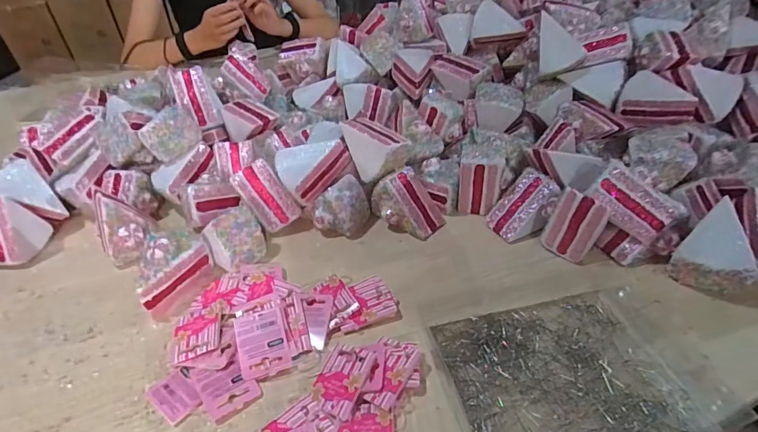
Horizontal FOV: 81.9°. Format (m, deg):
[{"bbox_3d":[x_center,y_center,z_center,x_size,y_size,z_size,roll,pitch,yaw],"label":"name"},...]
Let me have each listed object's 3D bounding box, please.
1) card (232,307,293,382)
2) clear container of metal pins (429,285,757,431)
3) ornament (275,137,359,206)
[{"bbox_3d":[-0.111,0.120,0.417,0.045,0.005,0.060,-14,65,-12],"label":"card"},{"bbox_3d":[0.185,0.146,0.400,0.244,0.024,0.163,-10,38,-11],"label":"clear container of metal pins"},{"bbox_3d":[-0.084,-0.070,0.563,0.095,0.055,0.068,-39,64,-6],"label":"ornament"}]

